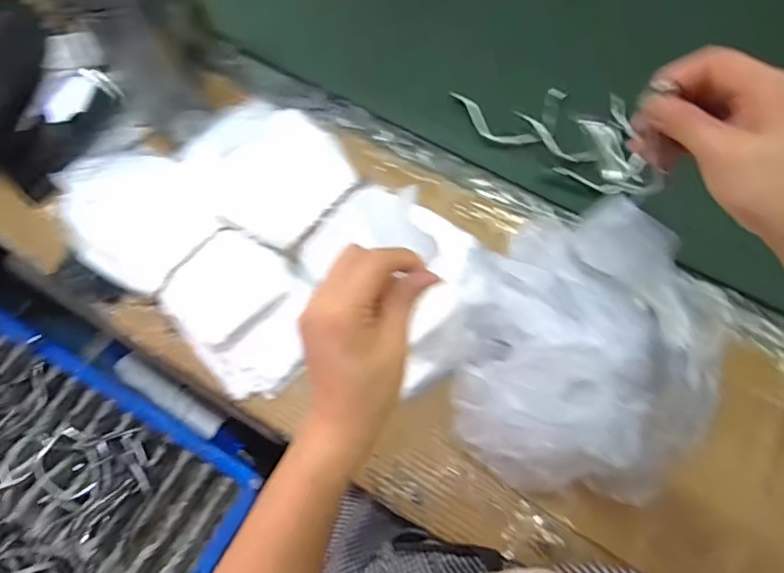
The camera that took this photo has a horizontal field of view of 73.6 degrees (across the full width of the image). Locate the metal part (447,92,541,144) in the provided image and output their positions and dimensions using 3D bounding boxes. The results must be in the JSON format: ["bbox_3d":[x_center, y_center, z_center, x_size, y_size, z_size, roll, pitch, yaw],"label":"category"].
[{"bbox_3d":[0.110,-0.182,0.589,0.109,0.017,0.028,34,74,13],"label":"metal part"}]

